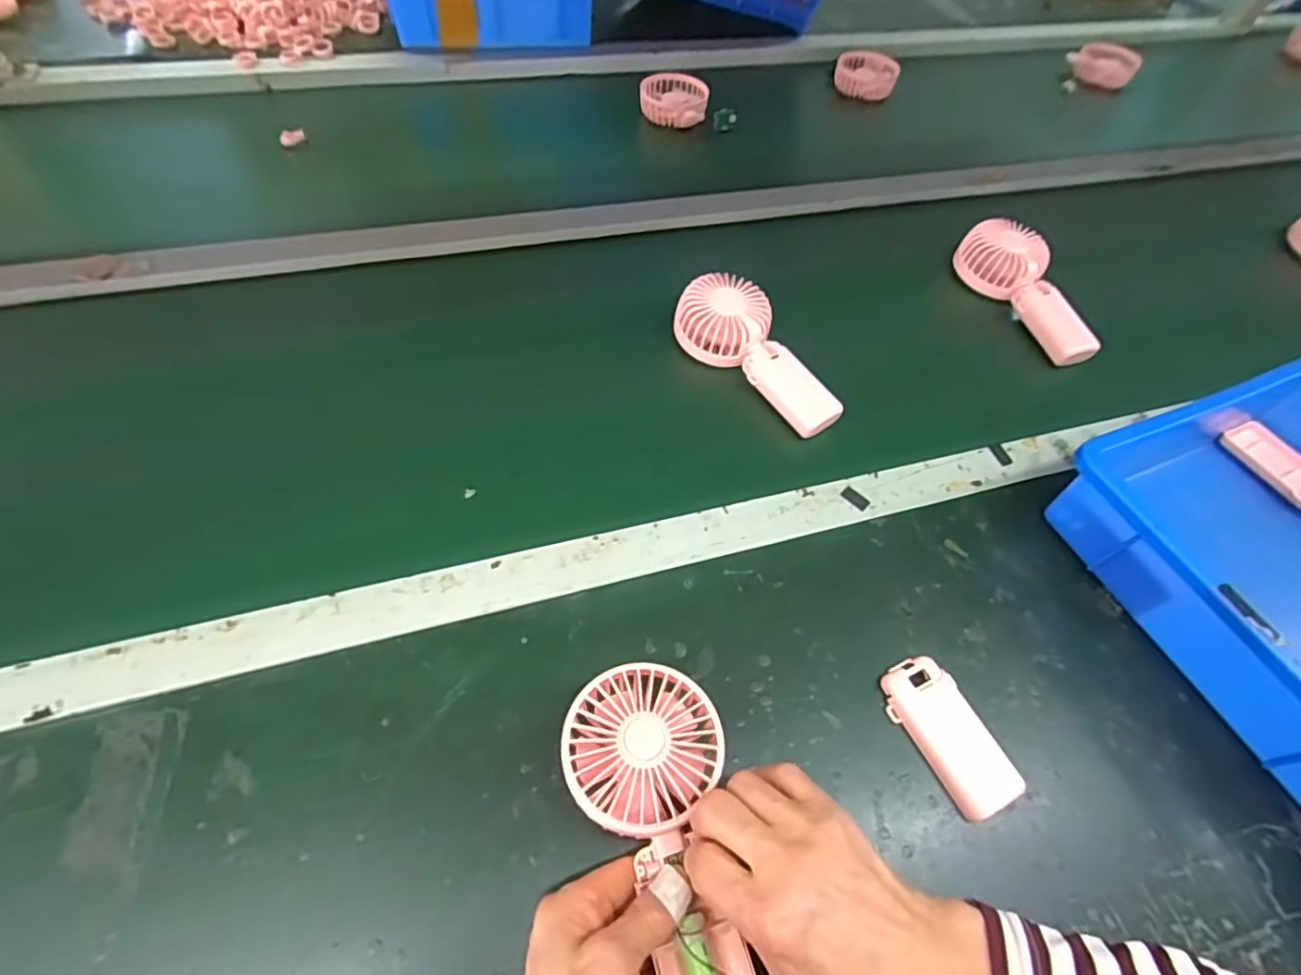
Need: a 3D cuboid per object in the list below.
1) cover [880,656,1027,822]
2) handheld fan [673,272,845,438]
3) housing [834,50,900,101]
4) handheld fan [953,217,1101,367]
[{"bbox_3d":[0.189,0.154,0.391,0.047,0.014,0.094,-25,61,-19],"label":"cover"},{"bbox_3d":[0.103,-0.128,0.559,0.080,0.044,0.178,-36,65,-24],"label":"handheld fan"},{"bbox_3d":[0.316,-0.606,0.915,0.094,0.044,0.072,16,57,8],"label":"housing"},{"bbox_3d":[0.405,-0.209,0.654,0.039,0.073,0.184,3,50,-52],"label":"handheld fan"}]

